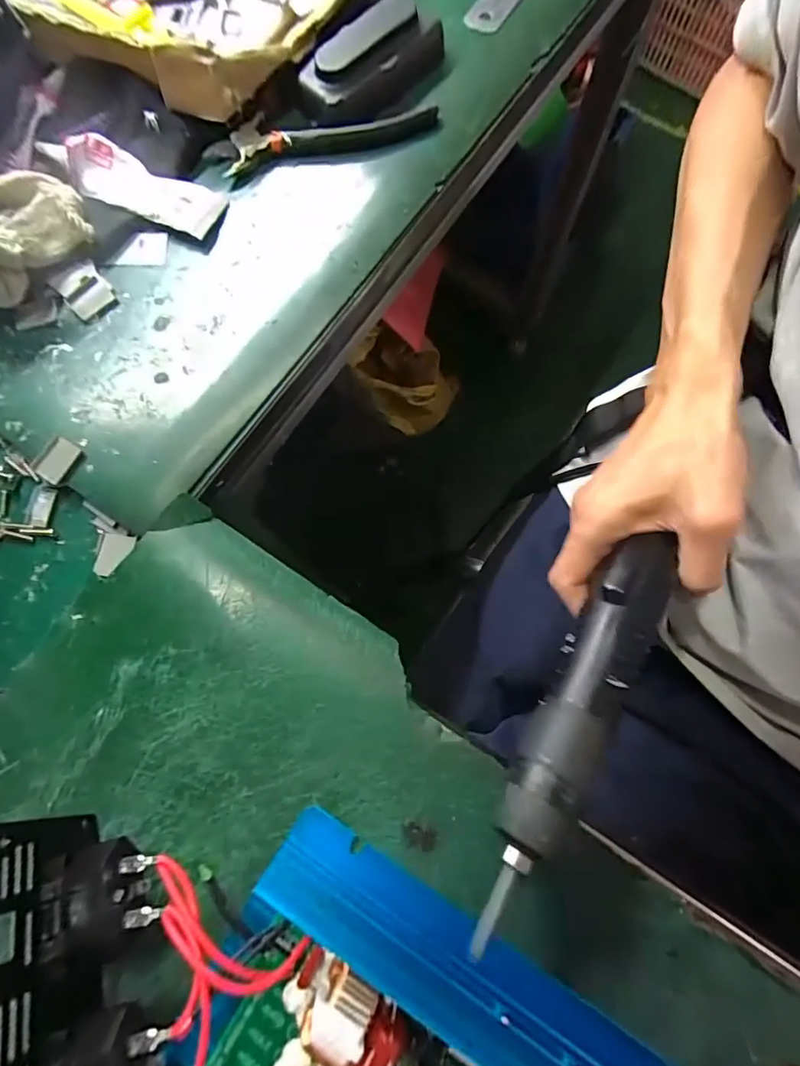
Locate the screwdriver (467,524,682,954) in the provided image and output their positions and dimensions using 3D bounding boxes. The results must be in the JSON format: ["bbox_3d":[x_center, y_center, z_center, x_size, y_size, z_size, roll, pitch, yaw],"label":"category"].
[{"bbox_3d":[0.085,0.081,0.228,0.033,0.032,0.202,32,67,9],"label":"screwdriver"}]

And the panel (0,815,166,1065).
[{"bbox_3d":[-0.116,0.178,0.177,0.054,0.050,0.141,-17,62,-2],"label":"panel"}]

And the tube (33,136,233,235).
[{"bbox_3d":[-0.166,-0.220,0.303,0.111,0.026,0.038,22,78,7],"label":"tube"}]

